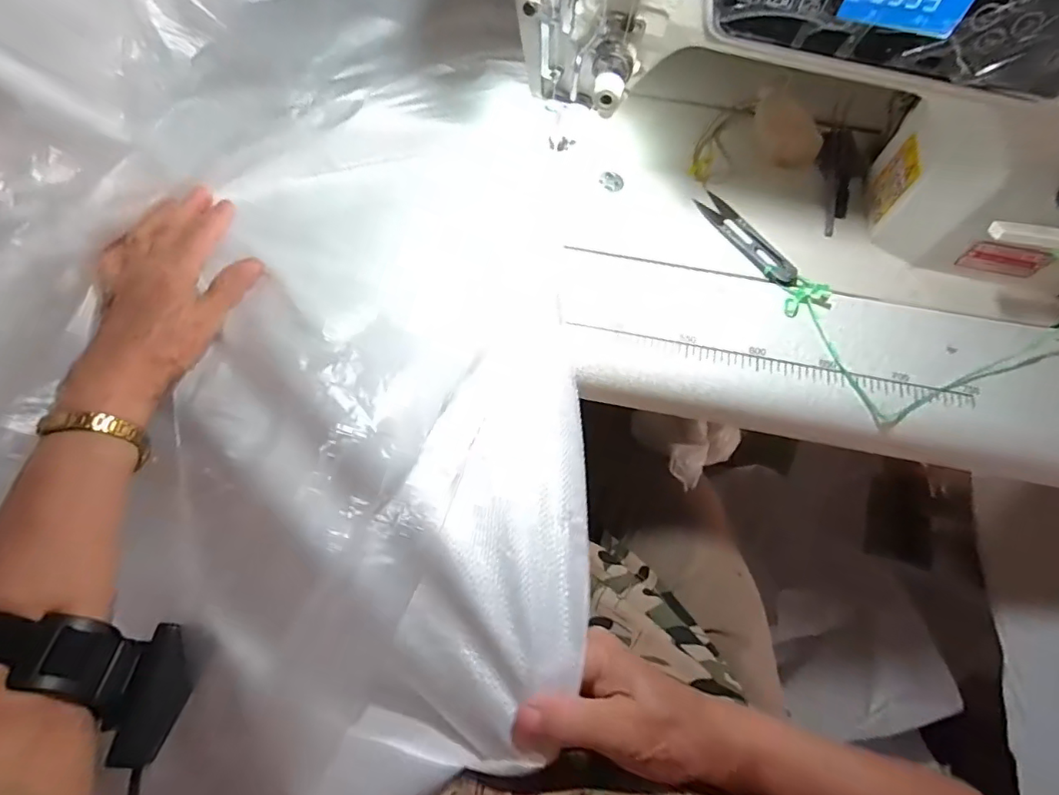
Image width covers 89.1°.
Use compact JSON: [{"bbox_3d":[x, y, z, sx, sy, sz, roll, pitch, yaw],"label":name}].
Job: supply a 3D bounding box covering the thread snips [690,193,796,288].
[{"bbox_3d":[0.169,-0.125,0.417,0.021,0.004,0.099,-32,72,-10],"label":"thread snips"}]

